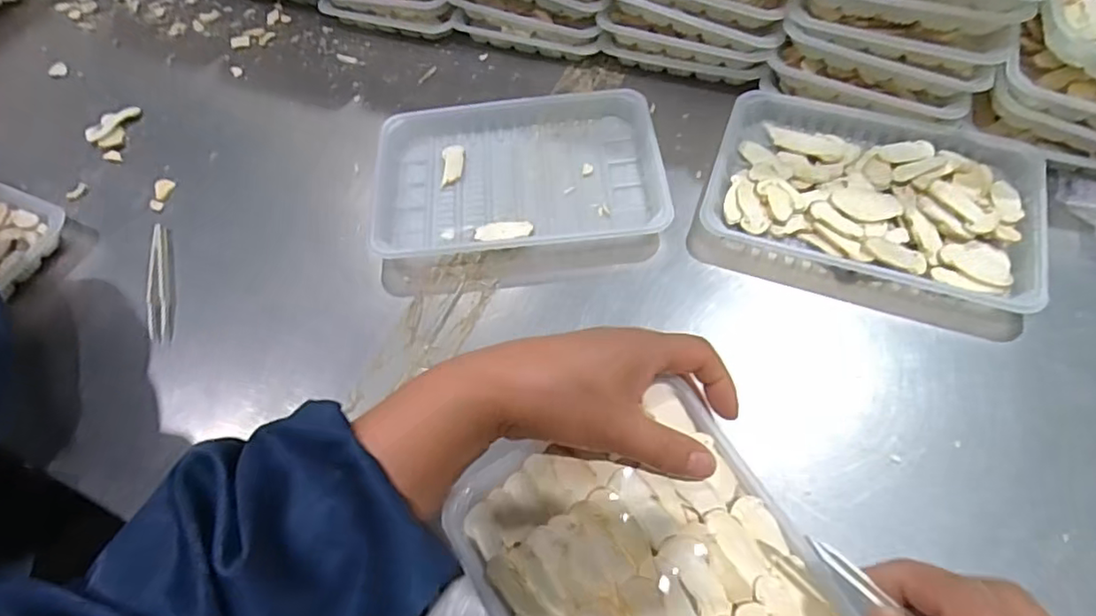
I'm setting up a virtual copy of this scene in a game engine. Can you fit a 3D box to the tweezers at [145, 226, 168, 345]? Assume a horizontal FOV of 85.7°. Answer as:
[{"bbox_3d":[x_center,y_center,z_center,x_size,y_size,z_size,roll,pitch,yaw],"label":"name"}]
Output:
[{"bbox_3d":[-0.311,-0.023,0.467,0.014,0.006,0.115,-20,60,-8],"label":"tweezers"}]

